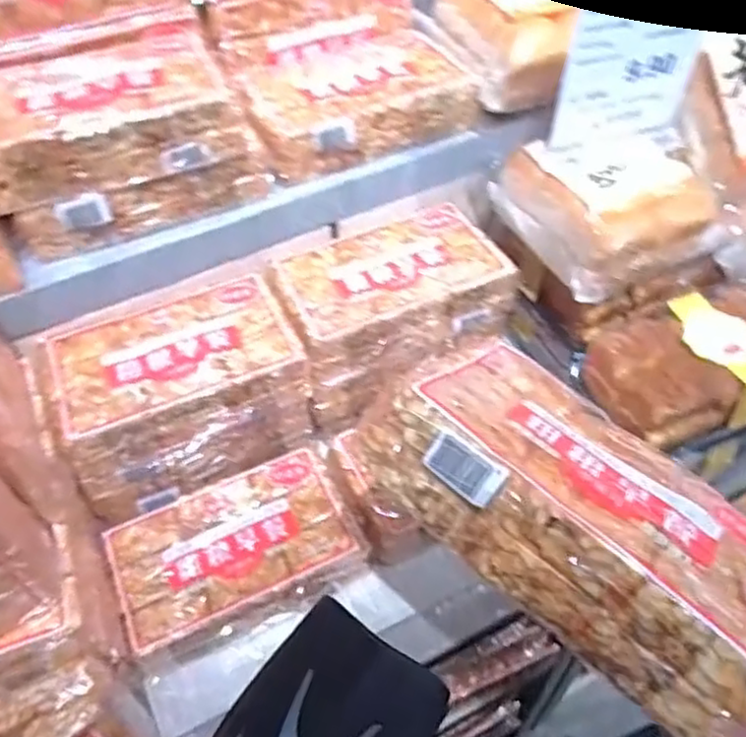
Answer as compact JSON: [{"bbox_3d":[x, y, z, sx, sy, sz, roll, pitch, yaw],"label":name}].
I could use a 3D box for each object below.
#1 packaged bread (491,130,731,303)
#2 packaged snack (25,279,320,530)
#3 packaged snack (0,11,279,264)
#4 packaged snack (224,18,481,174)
[{"bbox_3d":[0.247,-0.176,0.720,0.166,0.085,0.166,-20,52,-14],"label":"packaged bread"},{"bbox_3d":[-0.197,0.026,0.709,0.233,0.132,0.145,-23,53,-16],"label":"packaged snack"},{"bbox_3d":[-0.248,-0.226,0.672,0.241,0.121,0.163,-23,53,-16],"label":"packaged snack"},{"bbox_3d":[-0.023,-0.307,0.753,0.242,0.067,0.161,-20,52,-14],"label":"packaged snack"}]

